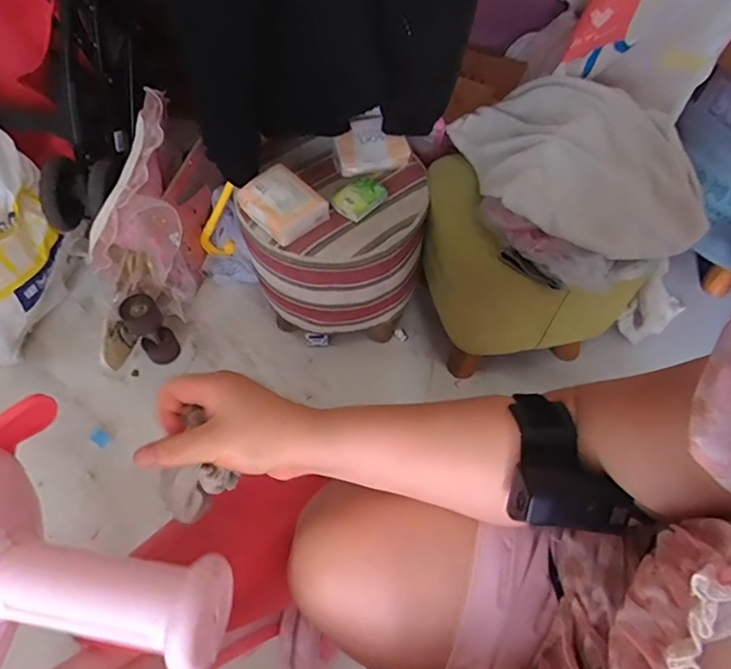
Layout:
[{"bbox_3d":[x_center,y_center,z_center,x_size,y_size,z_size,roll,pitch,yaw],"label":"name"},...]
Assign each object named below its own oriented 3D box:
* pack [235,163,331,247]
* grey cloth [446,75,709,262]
[{"bbox_3d":[-0.122,-0.192,0.768,0.123,0.047,0.088,40,67,22],"label":"pack"},{"bbox_3d":[0.281,-0.245,0.700,0.240,0.118,0.310,-11,59,-6],"label":"grey cloth"}]

